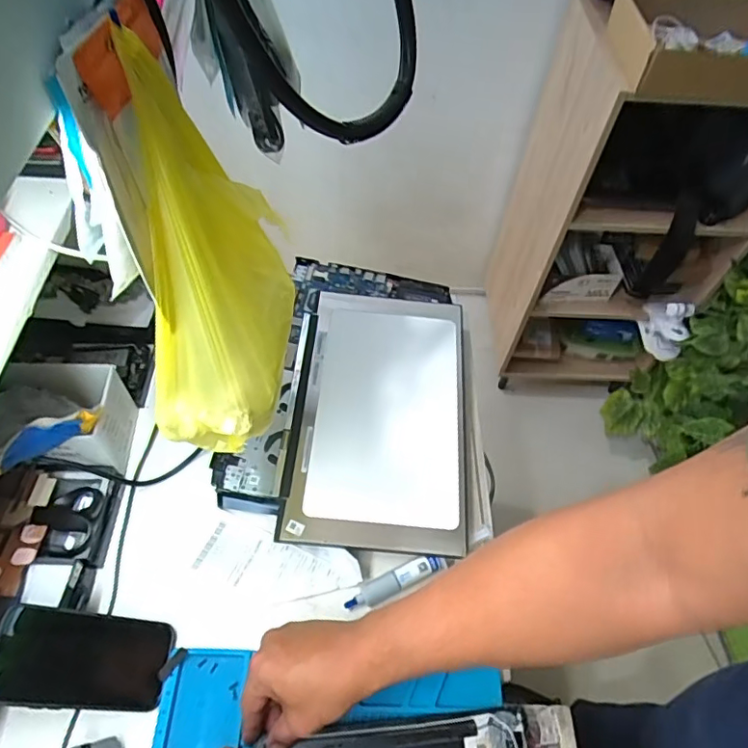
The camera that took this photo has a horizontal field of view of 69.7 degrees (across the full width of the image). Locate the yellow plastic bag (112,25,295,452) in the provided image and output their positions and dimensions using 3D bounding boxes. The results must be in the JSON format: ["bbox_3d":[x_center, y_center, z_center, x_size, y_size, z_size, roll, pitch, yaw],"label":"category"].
[{"bbox_3d":[-0.114,-0.069,0.374,0.103,0.281,0.101,-7,33,-7],"label":"yellow plastic bag"}]

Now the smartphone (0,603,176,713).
[{"bbox_3d":[-0.252,0.248,0.468,0.143,0.006,0.073,25,49,-29],"label":"smartphone"}]

